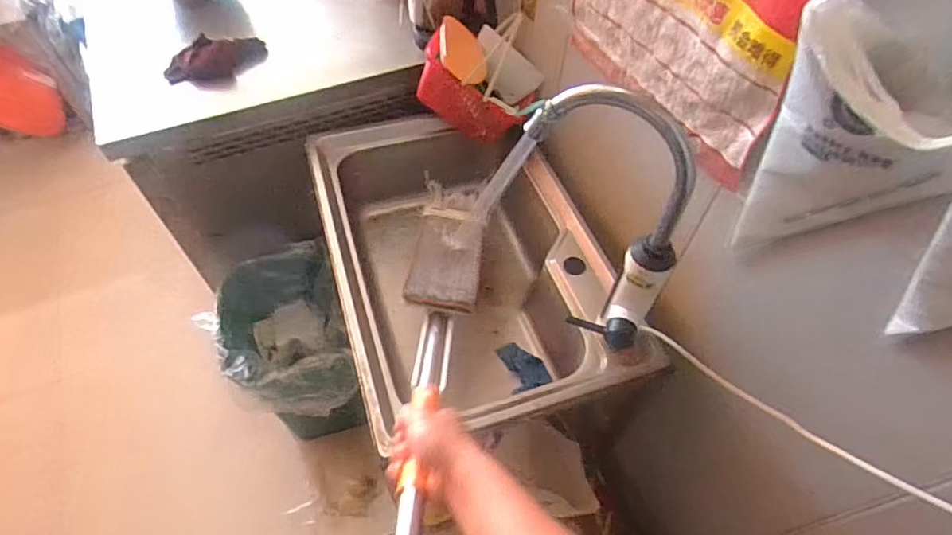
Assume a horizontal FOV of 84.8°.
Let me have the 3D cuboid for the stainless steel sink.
[{"bbox_3d":[-0.039,-0.005,1.002,0.469,0.206,0.684,-14,56,-13],"label":"stainless steel sink"}]

